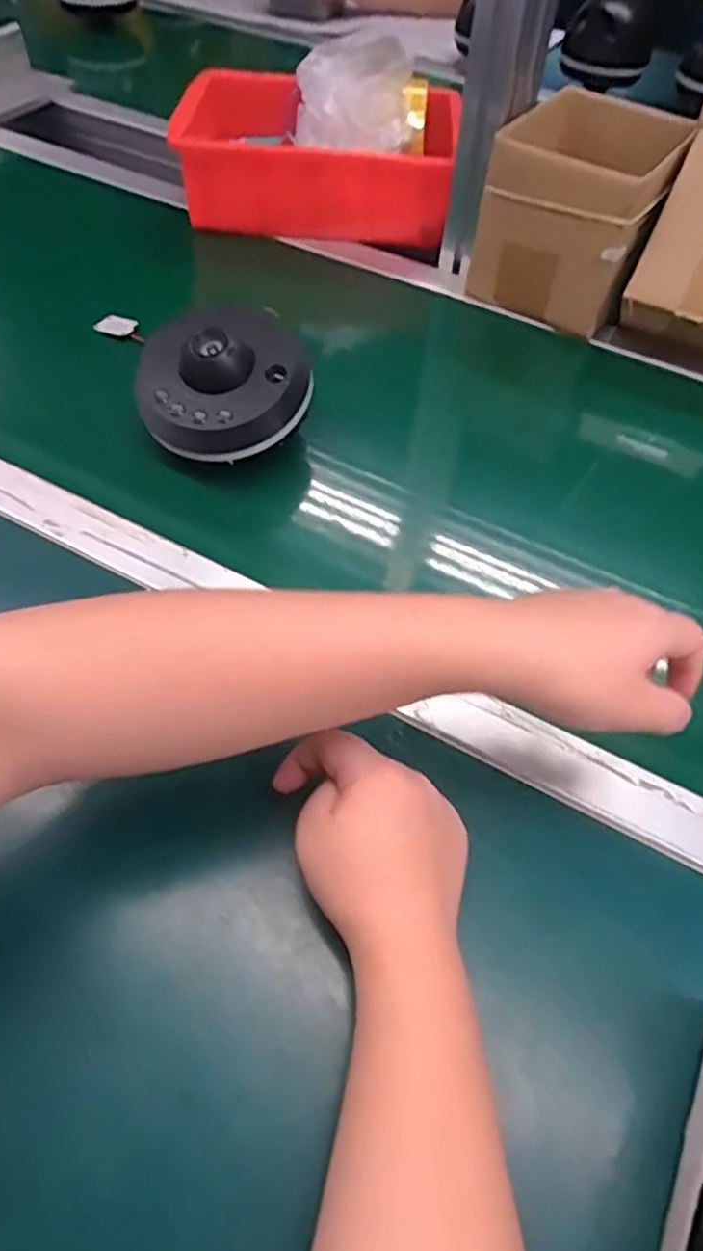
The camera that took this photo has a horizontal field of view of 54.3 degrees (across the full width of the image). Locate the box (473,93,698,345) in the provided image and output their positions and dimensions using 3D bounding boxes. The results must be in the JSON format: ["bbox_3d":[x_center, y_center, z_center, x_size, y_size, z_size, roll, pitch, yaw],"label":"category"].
[{"bbox_3d":[0.213,-0.399,0.644,0.145,0.154,0.165,24,57,13],"label":"box"}]

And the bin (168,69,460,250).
[{"bbox_3d":[-0.037,-0.521,0.756,0.286,0.098,0.207,6,55,0],"label":"bin"}]

